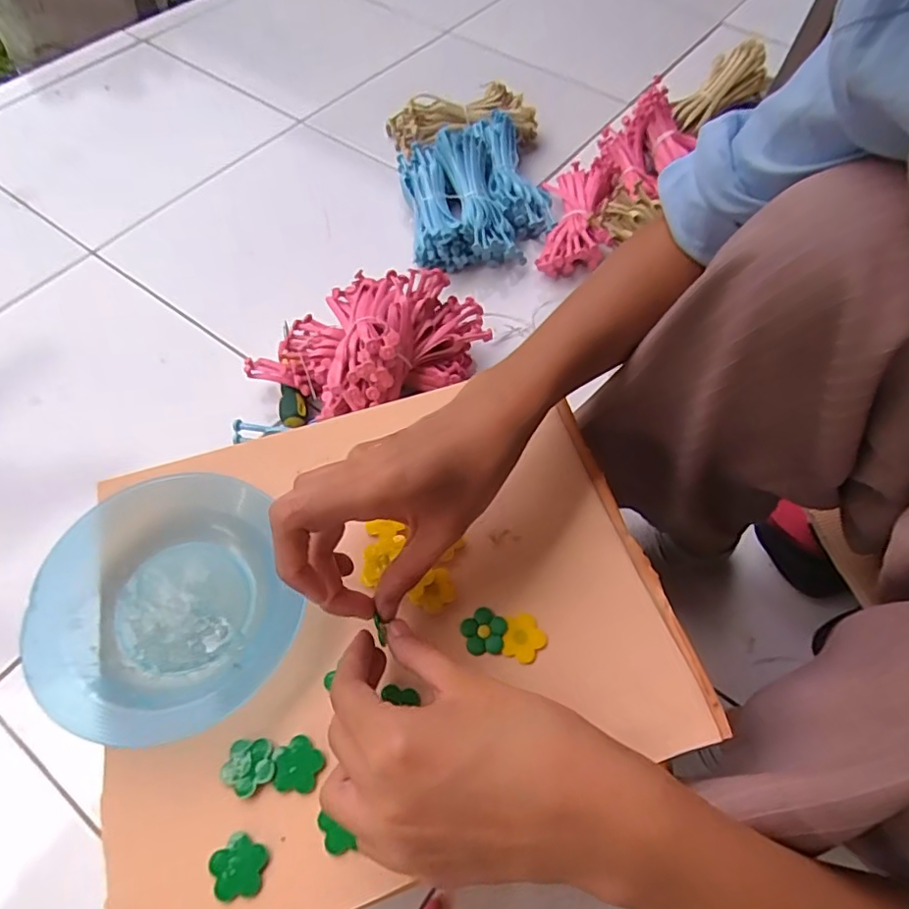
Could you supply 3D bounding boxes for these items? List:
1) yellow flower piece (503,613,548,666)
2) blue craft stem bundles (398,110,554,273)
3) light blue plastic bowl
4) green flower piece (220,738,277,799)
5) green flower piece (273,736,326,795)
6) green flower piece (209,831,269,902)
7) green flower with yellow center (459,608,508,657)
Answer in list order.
[{"bbox_3d":[0.036,0.094,0.296,0.022,0.004,0.024,1,60,-2],"label":"yellow flower piece"},{"bbox_3d":[0.030,-0.383,0.804,0.201,0.070,0.259,-7,61,-6],"label":"blue craft stem bundles"},{"bbox_3d":[-0.144,0.074,0.287,0.115,0.025,0.125,1,60,-2],"label":"light blue plastic bowl"},{"bbox_3d":[-0.094,0.143,0.261,0.023,0.004,0.023,1,60,-2],"label":"green flower piece"},{"bbox_3d":[-0.072,0.145,0.264,0.020,0.004,0.023,33,64,16],"label":"green flower piece"},{"bbox_3d":[-0.092,0.176,0.243,0.023,0.004,0.022,1,60,-2],"label":"green flower piece"},{"bbox_3d":[0.016,0.092,0.298,0.023,0.004,0.023,-14,62,-10],"label":"green flower with yellow center"}]

